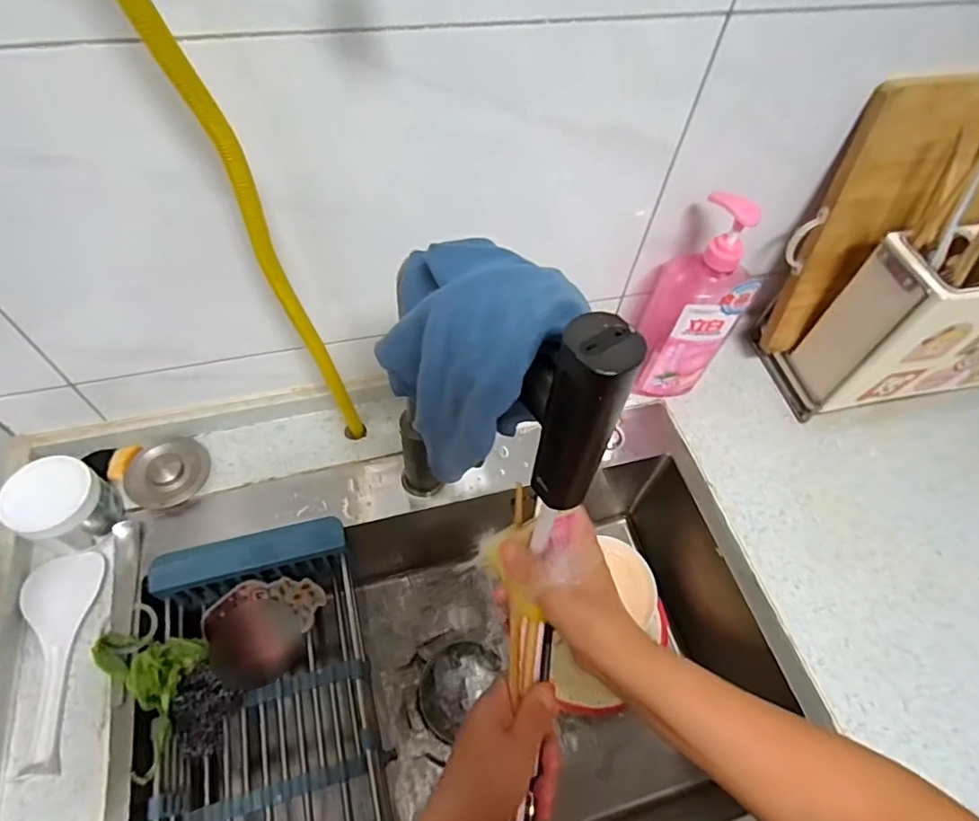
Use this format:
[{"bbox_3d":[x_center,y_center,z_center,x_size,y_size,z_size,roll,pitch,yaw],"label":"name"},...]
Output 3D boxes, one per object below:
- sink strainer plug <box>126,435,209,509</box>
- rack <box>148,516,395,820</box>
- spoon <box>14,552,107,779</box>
[{"bbox_3d":[-0.359,0.065,0.611,0.083,0.023,0.083,2,56,-3],"label":"sink strainer plug"},{"bbox_3d":[-0.211,0.313,0.528,0.194,0.088,0.380,-12,58,-12],"label":"rack"},{"bbox_3d":[-0.396,0.223,0.502,0.059,0.022,0.185,-9,58,-11],"label":"spoon"}]

